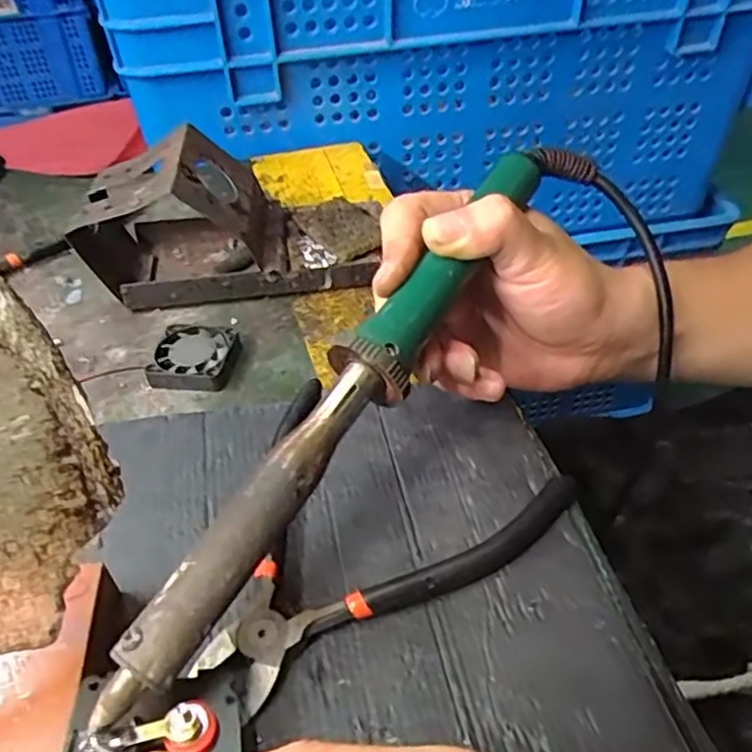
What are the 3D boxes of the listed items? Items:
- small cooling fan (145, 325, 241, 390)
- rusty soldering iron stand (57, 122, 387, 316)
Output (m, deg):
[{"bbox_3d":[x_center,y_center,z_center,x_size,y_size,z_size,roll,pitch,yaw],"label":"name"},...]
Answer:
[{"bbox_3d":[-0.095,-0.010,0.360,0.043,0.010,0.039,3,43,5],"label":"small cooling fan"},{"bbox_3d":[-0.078,-0.096,0.397,0.169,0.078,0.078,-6,43,-3],"label":"rusty soldering iron stand"}]

